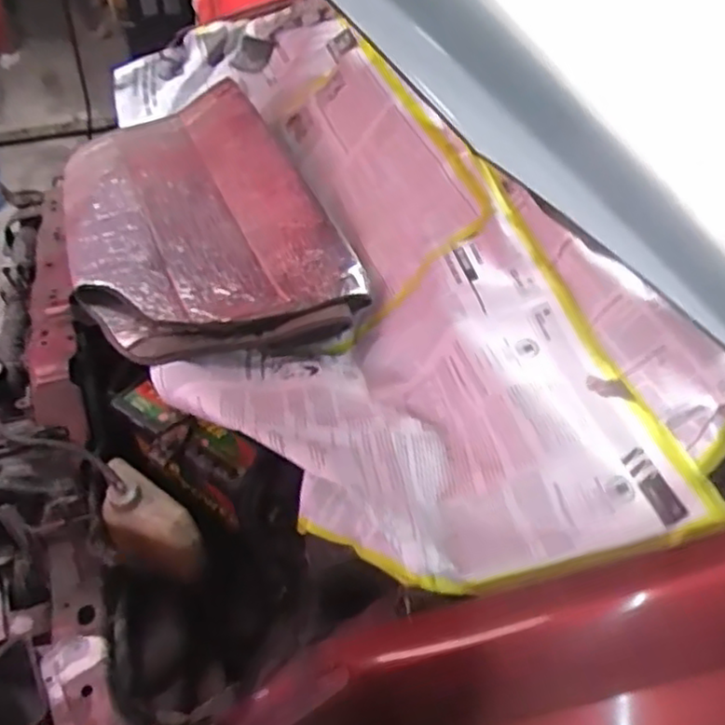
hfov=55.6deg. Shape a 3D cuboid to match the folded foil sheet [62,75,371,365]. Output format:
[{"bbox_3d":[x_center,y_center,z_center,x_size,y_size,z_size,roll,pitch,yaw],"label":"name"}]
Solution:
[{"bbox_3d":[-0.271,-0.237,1.096,0.387,0.101,0.647,-17,45,-16],"label":"folded foil sheet"}]

